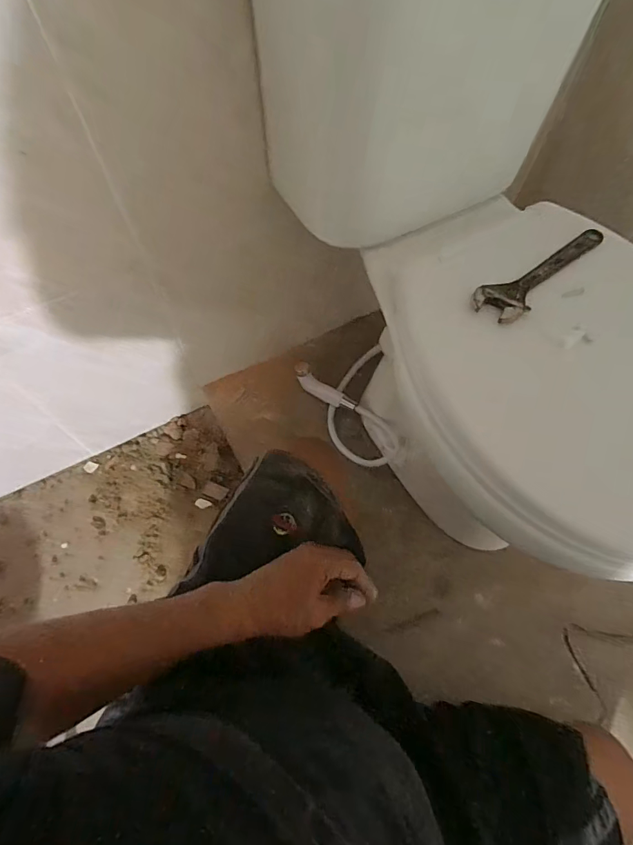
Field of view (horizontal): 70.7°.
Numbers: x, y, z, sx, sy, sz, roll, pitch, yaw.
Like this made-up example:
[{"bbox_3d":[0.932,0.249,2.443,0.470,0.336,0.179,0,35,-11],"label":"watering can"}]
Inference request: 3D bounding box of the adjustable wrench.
[{"bbox_3d":[0.258,-0.165,0.492,0.200,0.016,0.048,-31,68,-15],"label":"adjustable wrench"}]

